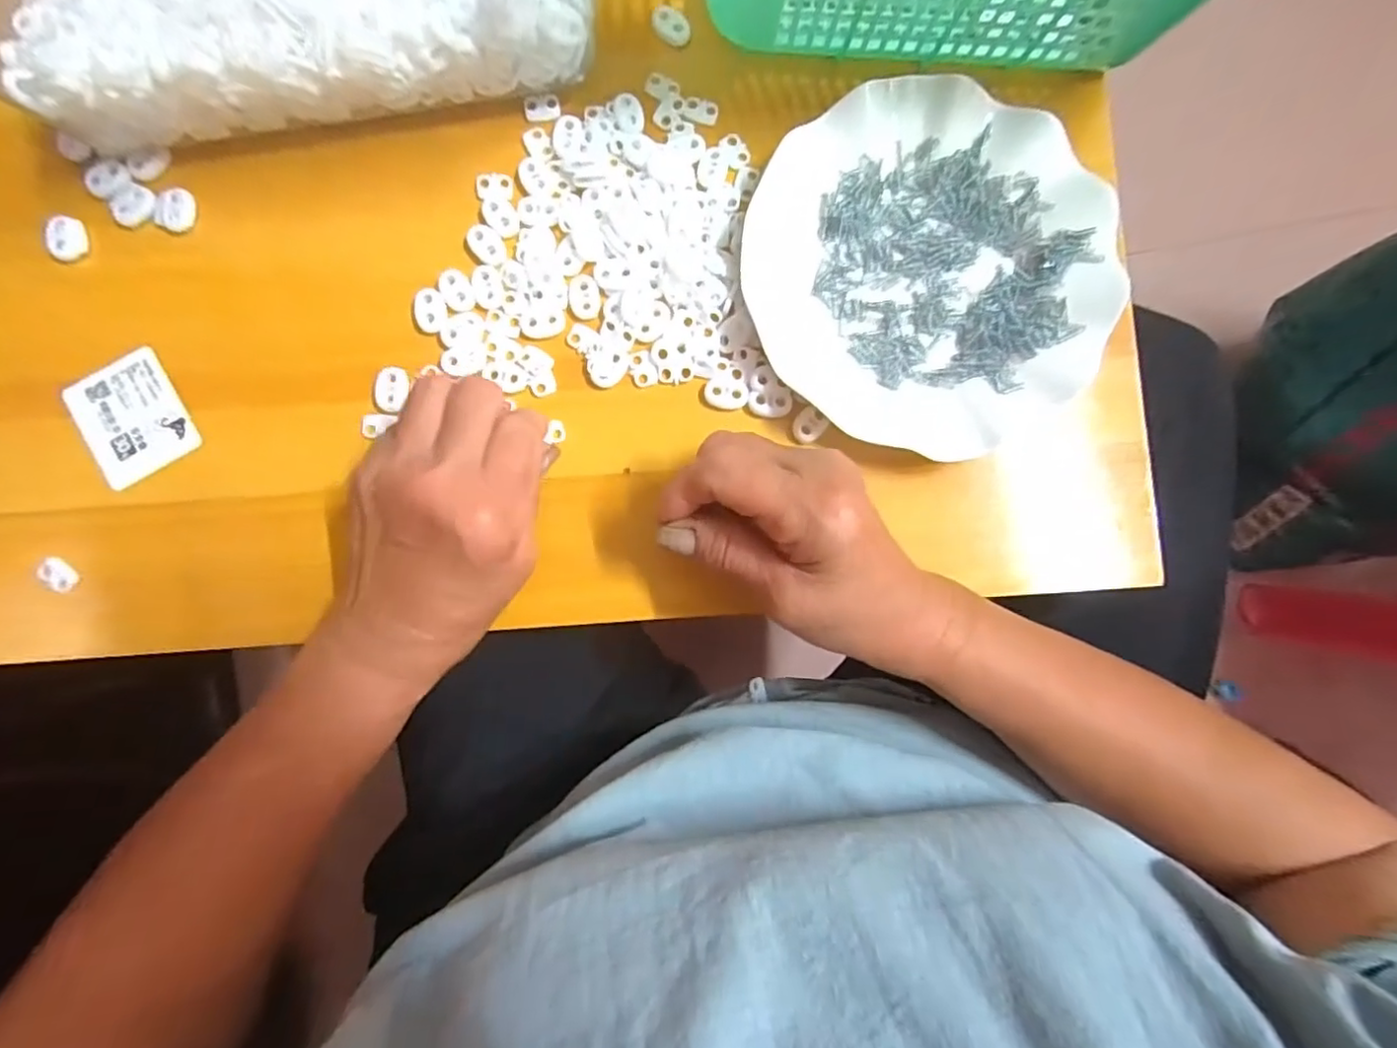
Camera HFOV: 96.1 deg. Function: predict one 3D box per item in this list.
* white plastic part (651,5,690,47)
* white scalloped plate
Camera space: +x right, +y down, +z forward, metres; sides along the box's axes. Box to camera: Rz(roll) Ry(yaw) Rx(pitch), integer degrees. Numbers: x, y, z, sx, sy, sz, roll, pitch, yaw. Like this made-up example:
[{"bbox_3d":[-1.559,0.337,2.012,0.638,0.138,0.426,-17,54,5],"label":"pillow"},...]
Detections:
[{"bbox_3d":[-0.015,-0.266,0.336,0.022,0.006,0.014,40,88,2],"label":"white plastic part"},{"bbox_3d":[0.116,-0.129,0.318,0.174,0.017,0.178,0,87,0],"label":"white scalloped plate"}]

